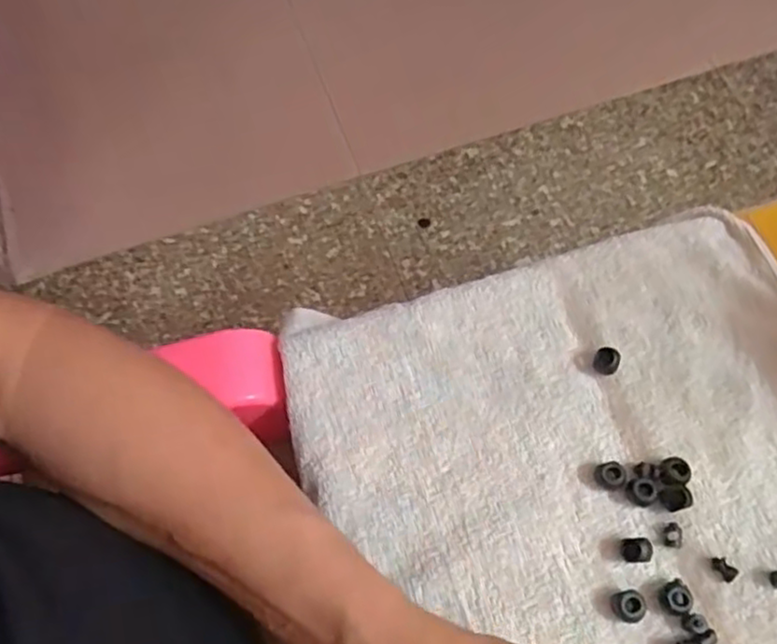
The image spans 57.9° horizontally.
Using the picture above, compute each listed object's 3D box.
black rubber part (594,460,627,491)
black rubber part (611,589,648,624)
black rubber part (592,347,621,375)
[{"bbox_3d":[0.118,0.082,0.373,0.015,0.010,0.015,0,67,0],"label":"black rubber part"},{"bbox_3d":[0.119,0.140,0.346,0.014,0.011,0.015,0,67,0],"label":"black rubber part"},{"bbox_3d":[0.124,0.022,0.398,0.014,0.012,0.013,0,67,0],"label":"black rubber part"}]

